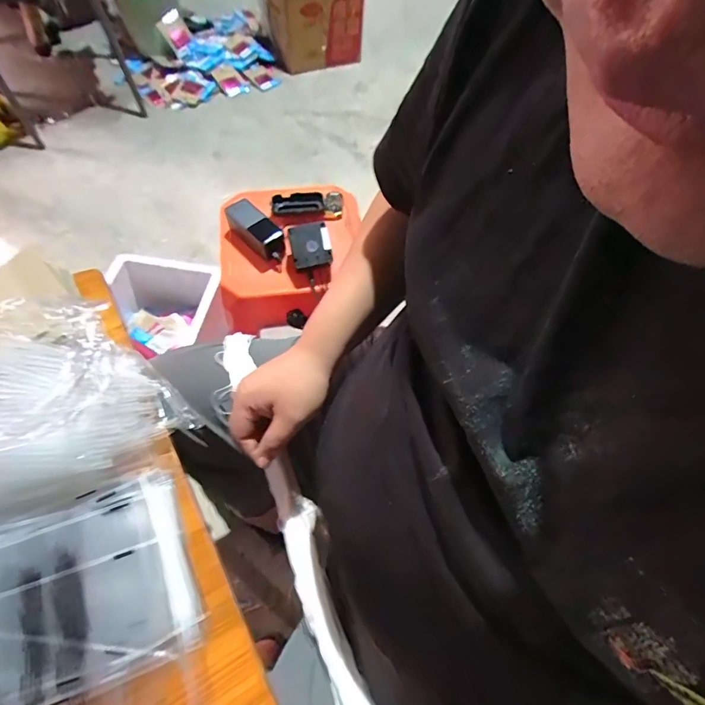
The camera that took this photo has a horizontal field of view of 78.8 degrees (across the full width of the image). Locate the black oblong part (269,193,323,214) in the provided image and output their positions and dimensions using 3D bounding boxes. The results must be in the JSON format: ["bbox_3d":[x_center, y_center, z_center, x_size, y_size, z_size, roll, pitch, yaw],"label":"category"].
[{"bbox_3d":[-0.113,-0.305,0.877,0.105,0.016,0.044,-2,60,-4],"label":"black oblong part"}]

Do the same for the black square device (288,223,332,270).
[{"bbox_3d":[-0.075,-0.194,0.778,0.071,0.073,0.019,-16,17,-14],"label":"black square device"}]

